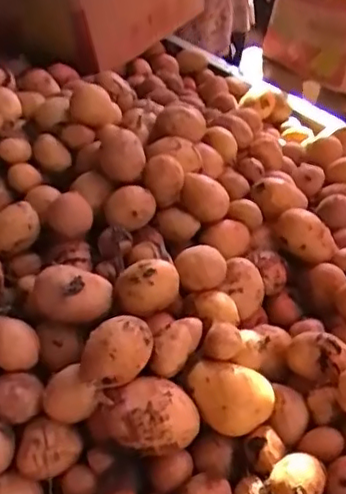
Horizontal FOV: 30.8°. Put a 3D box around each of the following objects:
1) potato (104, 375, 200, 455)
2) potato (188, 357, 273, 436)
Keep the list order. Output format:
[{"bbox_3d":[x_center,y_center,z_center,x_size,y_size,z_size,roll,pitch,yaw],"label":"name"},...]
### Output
[{"bbox_3d":[-0.014,0.119,0.443,0.059,0.034,0.044,-14,44,-22],"label":"potato"},{"bbox_3d":[0.042,0.108,0.456,0.061,0.040,0.037,11,40,6],"label":"potato"}]

